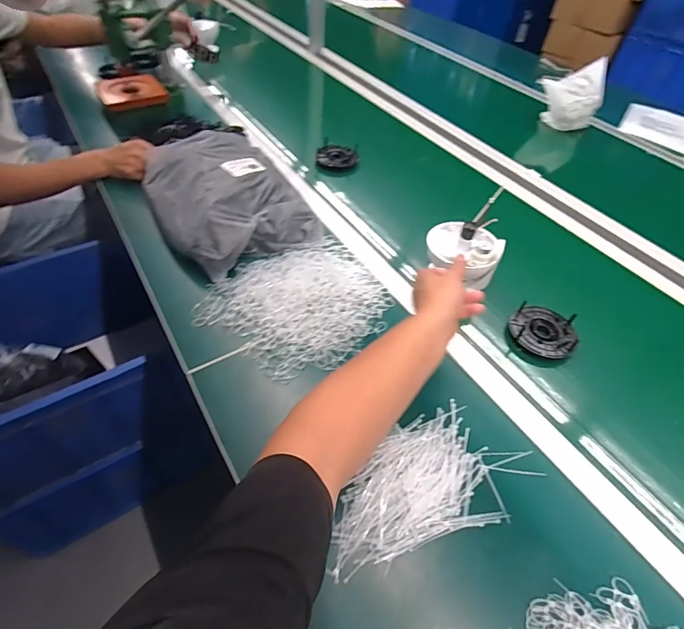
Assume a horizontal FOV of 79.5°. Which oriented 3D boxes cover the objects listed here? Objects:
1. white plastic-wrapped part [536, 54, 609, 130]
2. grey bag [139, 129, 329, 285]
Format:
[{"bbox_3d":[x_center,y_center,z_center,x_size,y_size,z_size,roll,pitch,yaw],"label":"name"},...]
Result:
[{"bbox_3d":[0.627,-0.598,1.139,0.173,0.149,0.104,-2,48,-5],"label":"white plastic-wrapped part"},{"bbox_3d":[-0.228,-0.237,0.787,0.243,0.088,0.344,-27,55,-25],"label":"grey bag"}]

